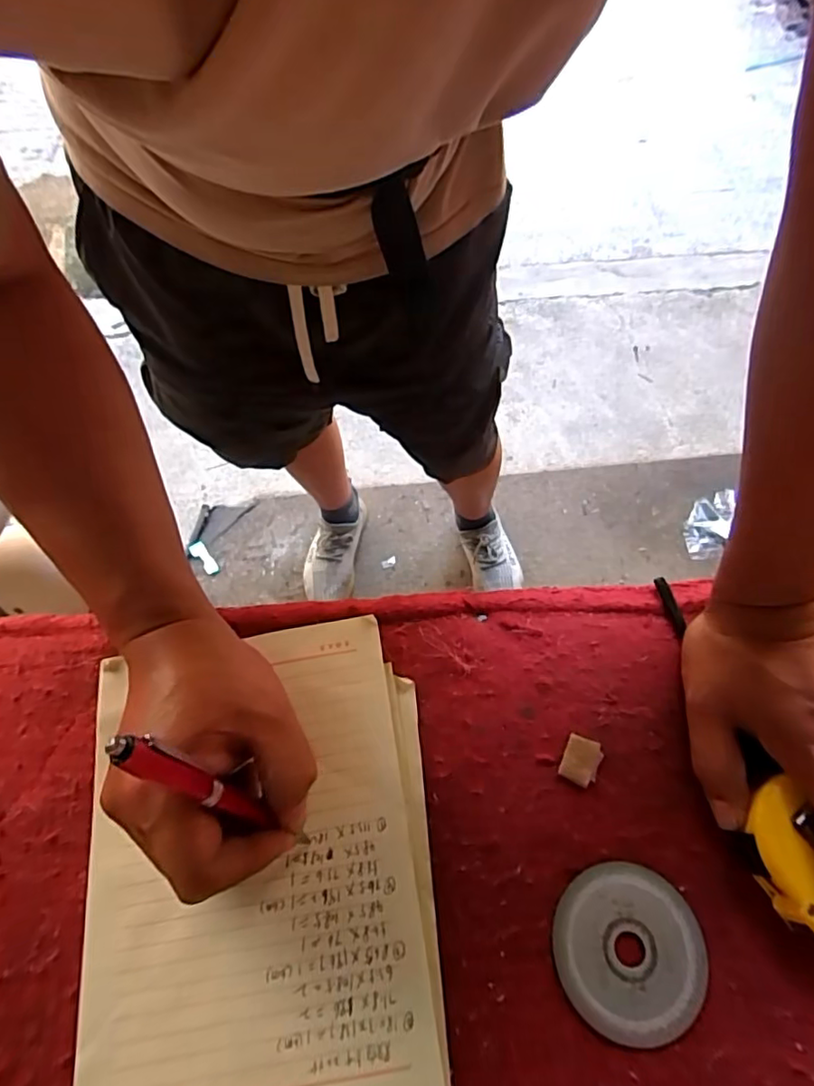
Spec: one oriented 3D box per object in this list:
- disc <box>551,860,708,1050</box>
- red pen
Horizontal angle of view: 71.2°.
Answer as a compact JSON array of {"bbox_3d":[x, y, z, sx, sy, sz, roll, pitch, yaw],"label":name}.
[{"bbox_3d":[0.117,0.213,0.298,0.078,0.004,0.075,0,65,1],"label":"disc"},{"bbox_3d":[-0.085,0.117,0.263,0.010,0.128,0.013,20,63,42],"label":"red pen"}]

